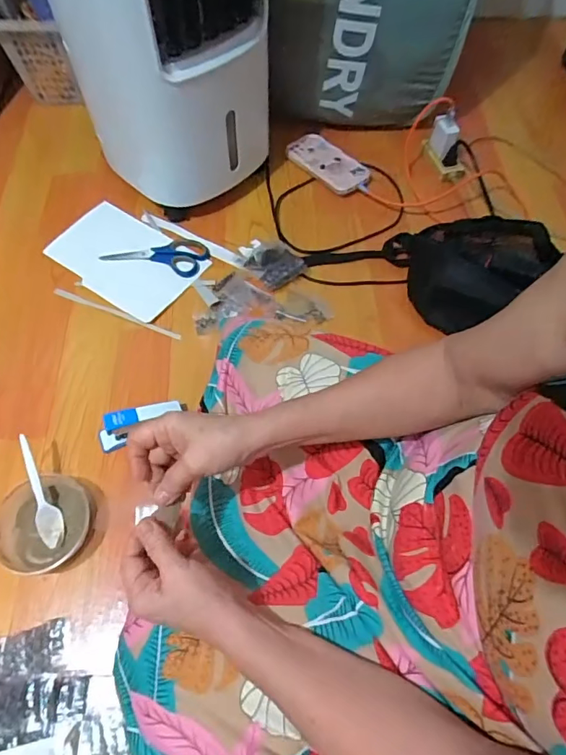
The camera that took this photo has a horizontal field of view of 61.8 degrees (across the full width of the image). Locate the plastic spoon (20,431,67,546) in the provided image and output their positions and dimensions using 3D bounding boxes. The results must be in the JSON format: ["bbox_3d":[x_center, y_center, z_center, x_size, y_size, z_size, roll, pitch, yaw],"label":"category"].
[{"bbox_3d":[-0.302,0.140,0.587,0.030,0.015,0.142,-19,84,-11],"label":"plastic spoon"}]

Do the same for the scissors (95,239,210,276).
[{"bbox_3d":[-0.215,-0.208,0.796,0.176,0.008,0.071,4,62,1],"label":"scissors"}]

